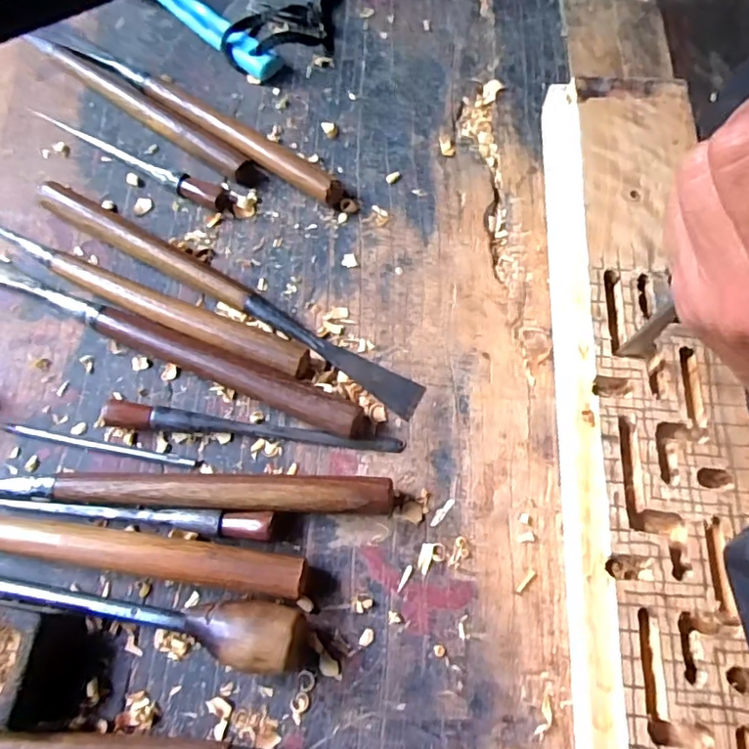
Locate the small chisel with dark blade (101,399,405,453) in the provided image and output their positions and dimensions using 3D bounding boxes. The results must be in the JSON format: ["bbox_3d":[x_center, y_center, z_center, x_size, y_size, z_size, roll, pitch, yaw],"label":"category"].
[{"bbox_3d":[-0.063,0.028,0.301,0.152,0.012,0.011,4,68,3],"label":"small chisel with dark blade"}]

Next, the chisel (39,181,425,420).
[{"bbox_3d":[-0.086,-0.049,0.325,0.253,0.014,0.016,29,71,12],"label":"chisel"}]

